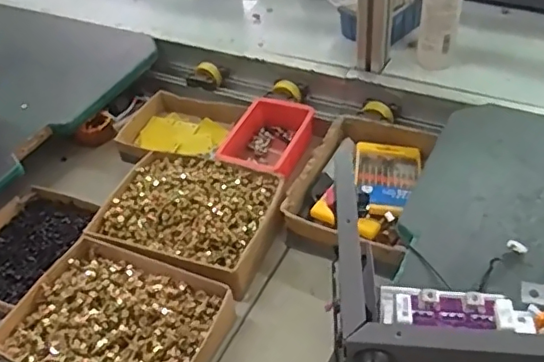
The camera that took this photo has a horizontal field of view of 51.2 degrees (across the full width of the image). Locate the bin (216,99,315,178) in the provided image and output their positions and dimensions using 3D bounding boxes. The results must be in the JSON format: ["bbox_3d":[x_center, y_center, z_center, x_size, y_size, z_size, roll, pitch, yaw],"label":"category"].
[{"bbox_3d":[-0.002,-0.054,0.818,0.108,0.051,0.153,17,48,22],"label":"bin"}]

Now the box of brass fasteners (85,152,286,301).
[{"bbox_3d":[-0.100,0.042,0.725,0.214,0.043,0.170,15,48,21],"label":"box of brass fasteners"}]

